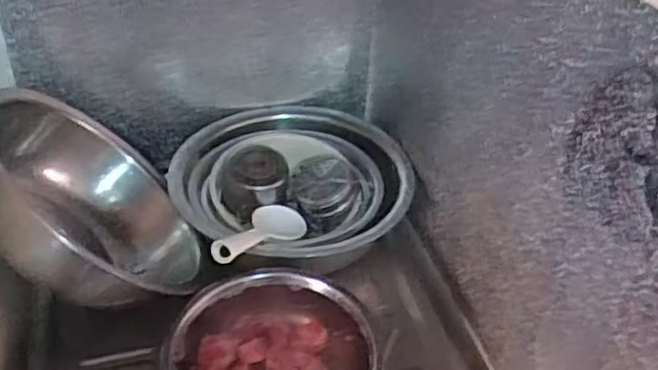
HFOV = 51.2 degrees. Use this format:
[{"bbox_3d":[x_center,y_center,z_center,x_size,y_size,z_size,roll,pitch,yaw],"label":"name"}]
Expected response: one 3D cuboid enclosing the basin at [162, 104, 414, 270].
[{"bbox_3d":[-0.048,0.012,0.981,0.330,0.106,0.299,-16,42,-22],"label":"basin"}]

